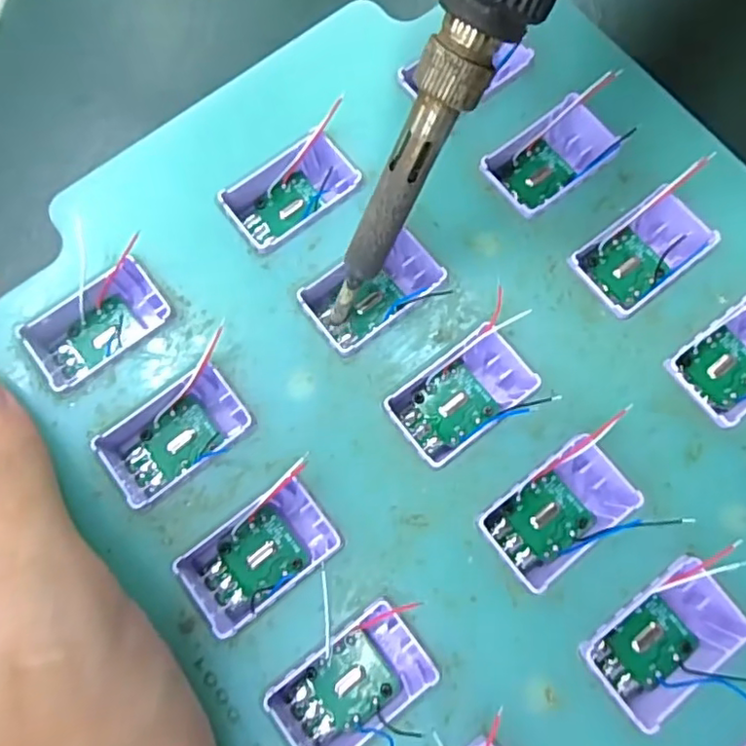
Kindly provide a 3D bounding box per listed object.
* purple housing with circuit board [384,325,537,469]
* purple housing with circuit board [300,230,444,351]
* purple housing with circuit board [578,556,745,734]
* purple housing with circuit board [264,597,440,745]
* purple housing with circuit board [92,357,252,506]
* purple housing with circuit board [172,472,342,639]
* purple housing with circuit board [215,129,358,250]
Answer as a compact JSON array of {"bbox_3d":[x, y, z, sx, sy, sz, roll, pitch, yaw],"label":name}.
[{"bbox_3d":[0.020,0.005,0.140,0.030,0.015,0.018,-35,80,-9],"label":"purple housing with circuit board"},{"bbox_3d":[0.000,-0.020,0.144,0.031,0.011,0.018,-37,80,-9],"label":"purple housing with circuit board"},{"bbox_3d":[0.060,0.053,0.125,0.034,0.013,0.019,-38,80,-9],"label":"purple housing with circuit board"},{"bbox_3d":[-0.004,0.063,0.123,0.031,0.010,0.020,-37,80,-9],"label":"purple housing with circuit board"},{"bbox_3d":[-0.044,0.014,0.137,0.032,0.010,0.018,-35,80,-9],"label":"purple housing with circuit board"},{"bbox_3d":[-0.024,0.039,0.130,0.031,0.011,0.018,-36,80,-9],"label":"purple housing with circuit board"},{"bbox_3d":[-0.020,-0.044,0.152,0.031,0.012,0.019,-35,80,-9],"label":"purple housing with circuit board"}]

